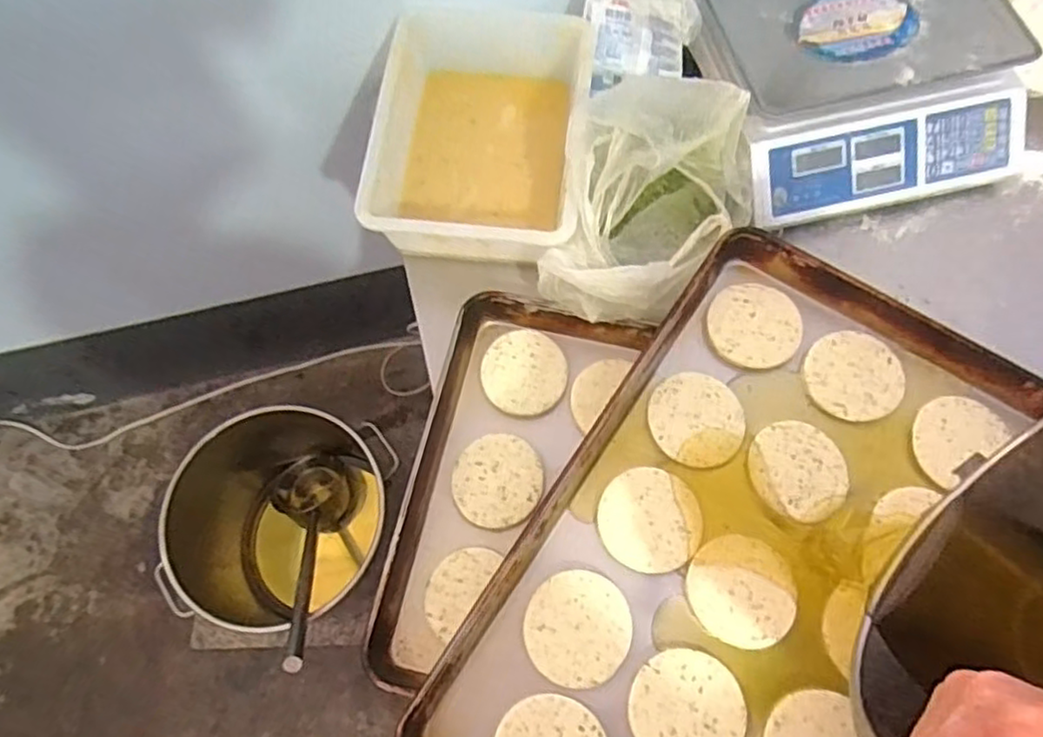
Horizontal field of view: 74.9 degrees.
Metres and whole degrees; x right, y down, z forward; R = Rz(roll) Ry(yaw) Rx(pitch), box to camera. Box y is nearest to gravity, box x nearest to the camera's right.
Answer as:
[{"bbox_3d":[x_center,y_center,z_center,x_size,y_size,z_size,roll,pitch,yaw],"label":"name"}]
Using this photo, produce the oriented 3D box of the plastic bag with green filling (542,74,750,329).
[{"bbox_3d":[0.142,-0.172,0.731,0.198,0.132,0.246,17,70,7],"label":"plastic bag with green filling"}]

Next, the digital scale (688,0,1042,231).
[{"bbox_3d":[0.389,-0.358,0.818,0.351,0.123,0.336,-11,69,-3],"label":"digital scale"}]

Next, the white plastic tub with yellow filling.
[{"bbox_3d":[-0.043,-0.282,0.813,0.238,0.120,0.347,6,69,3],"label":"white plastic tub with yellow filling"}]

